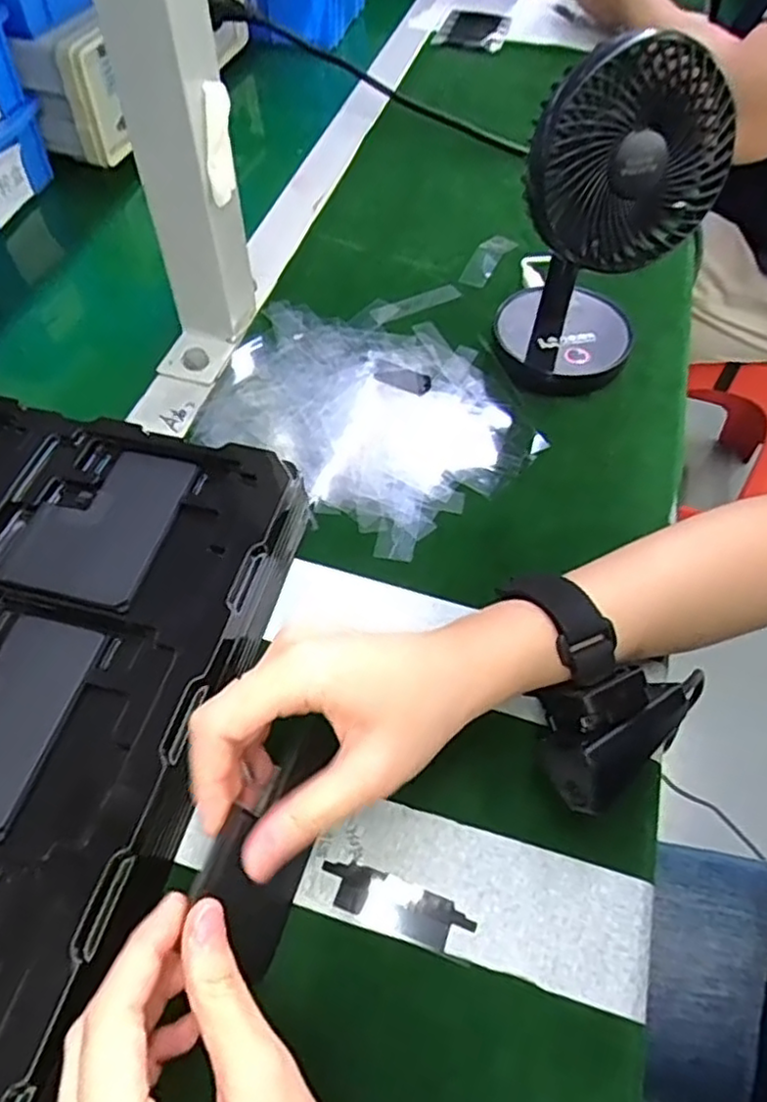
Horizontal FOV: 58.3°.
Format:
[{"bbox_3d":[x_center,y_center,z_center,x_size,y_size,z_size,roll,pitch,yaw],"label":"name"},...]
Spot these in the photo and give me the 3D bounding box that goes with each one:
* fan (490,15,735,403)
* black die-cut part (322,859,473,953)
[{"bbox_3d":[0.131,-0.186,0.411,0.095,0.188,0.104,20,58,10],"label":"fan"},{"bbox_3d":[0.005,0.148,0.289,0.064,0.004,0.020,19,58,9],"label":"black die-cut part"}]

